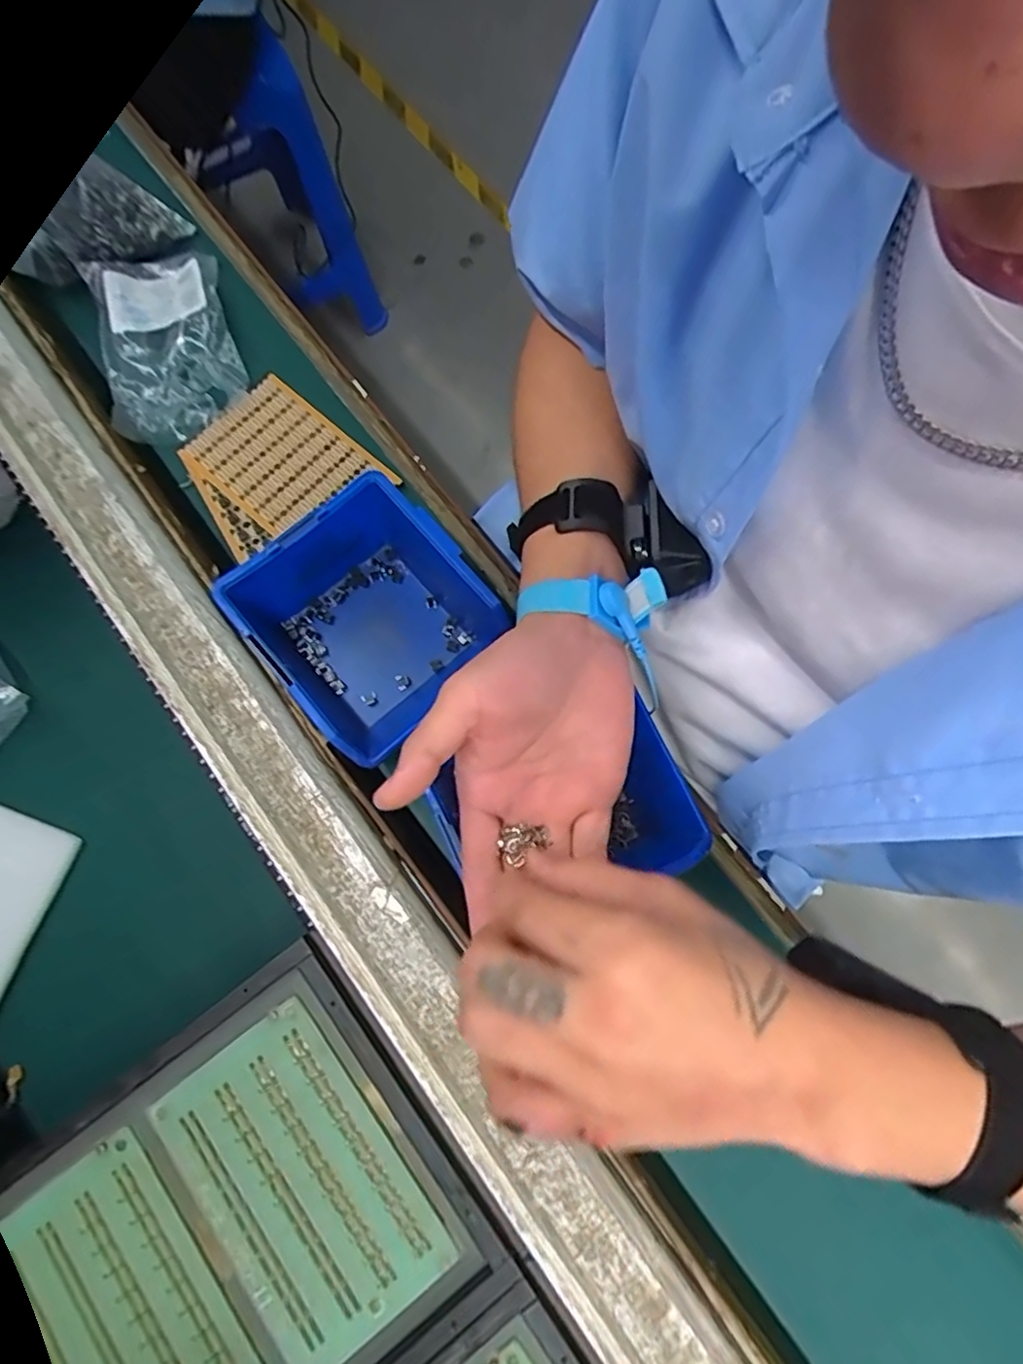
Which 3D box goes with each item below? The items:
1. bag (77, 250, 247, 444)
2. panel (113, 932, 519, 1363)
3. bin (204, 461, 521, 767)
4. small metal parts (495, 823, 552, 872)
[{"bbox_3d":[-0.251,-0.248,0.467,0.089,0.046,0.165,-17,77,-4],"label":"bag"},{"bbox_3d":[-0.094,0.228,0.306,0.111,0.009,0.174,-36,79,-8],"label":"panel"},{"bbox_3d":[-0.080,-0.034,0.396,0.123,0.066,0.130,-40,81,-10],"label":"bin"},{"bbox_3d":[0.004,0.077,0.311,0.025,0.004,0.017,-35,79,-8],"label":"small metal parts"}]

